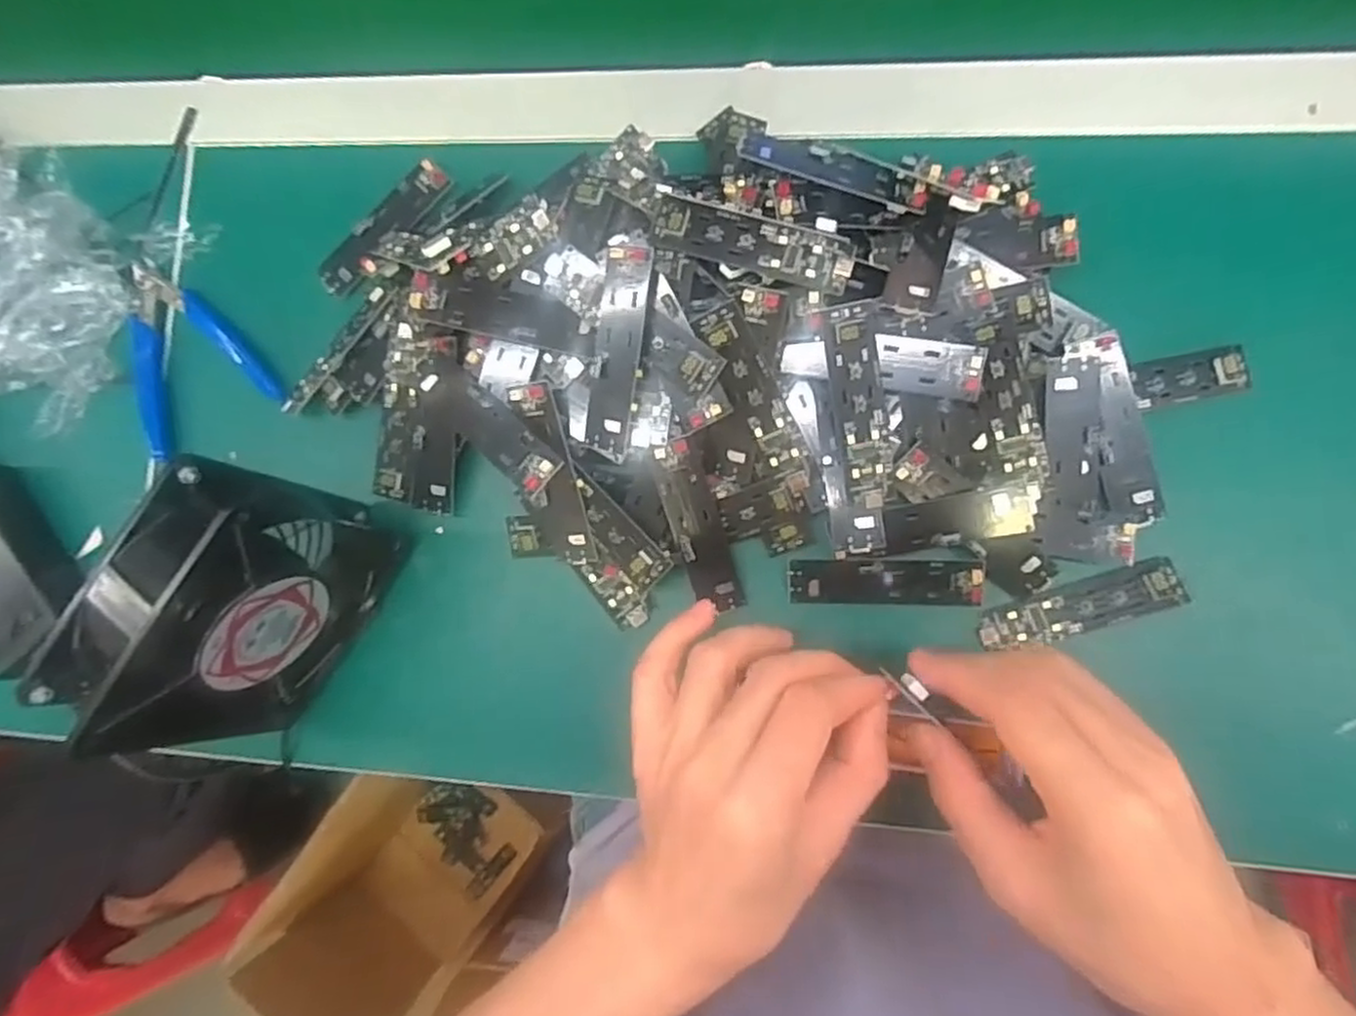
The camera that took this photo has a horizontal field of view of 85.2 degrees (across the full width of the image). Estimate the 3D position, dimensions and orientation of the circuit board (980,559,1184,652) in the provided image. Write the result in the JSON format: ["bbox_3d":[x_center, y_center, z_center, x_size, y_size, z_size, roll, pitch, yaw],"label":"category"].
[{"bbox_3d":[0.188,0.047,0.346,0.090,0.011,0.023,-18,83,5],"label":"circuit board"}]

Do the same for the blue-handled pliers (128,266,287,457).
[{"bbox_3d":[-0.282,-0.091,0.416,0.077,0.015,0.110,-32,82,3],"label":"blue-handled pliers"}]

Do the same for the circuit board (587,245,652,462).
[{"bbox_3d":[-0.027,-0.070,0.333,0.023,0.011,0.091,10,104,8],"label":"circuit board"}]

